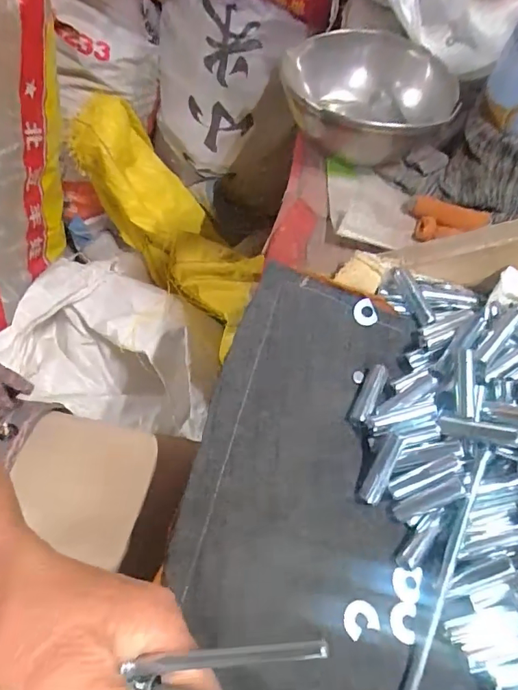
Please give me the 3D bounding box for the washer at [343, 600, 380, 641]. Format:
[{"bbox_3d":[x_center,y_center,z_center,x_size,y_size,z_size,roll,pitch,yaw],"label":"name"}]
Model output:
[{"bbox_3d":[0.054,0.145,0.246,0.019,0.004,0.016,-16,64,-15],"label":"washer"}]

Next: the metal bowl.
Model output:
[{"bbox_3d":[0.087,-0.230,0.432,0.154,0.050,0.154,3,61,-5],"label":"metal bowl"}]

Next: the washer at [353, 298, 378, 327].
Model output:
[{"bbox_3d":[0.075,-0.022,0.327,0.017,0.004,0.019,-34,100,-6],"label":"washer"}]

